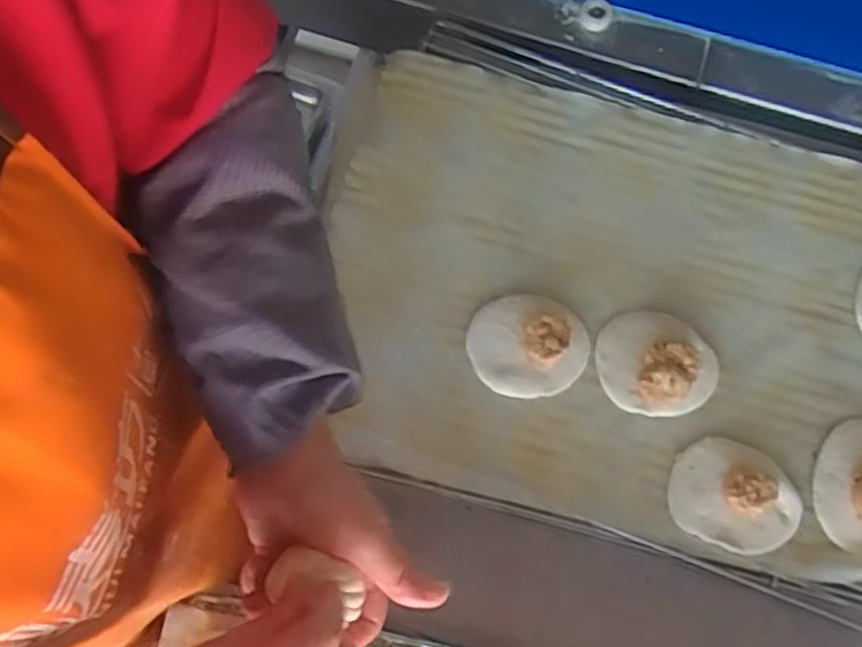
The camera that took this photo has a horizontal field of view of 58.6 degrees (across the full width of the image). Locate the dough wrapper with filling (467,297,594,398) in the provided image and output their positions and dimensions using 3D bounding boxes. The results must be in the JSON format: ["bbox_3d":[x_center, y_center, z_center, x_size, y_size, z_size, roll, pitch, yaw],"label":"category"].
[{"bbox_3d":[0.084,0.017,0.662,0.100,0.035,0.085,-8,75,-3],"label":"dough wrapper with filling"}]

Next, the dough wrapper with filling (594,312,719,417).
[{"bbox_3d":[0.196,0.032,0.662,0.103,0.036,0.094,-7,71,-4],"label":"dough wrapper with filling"}]

